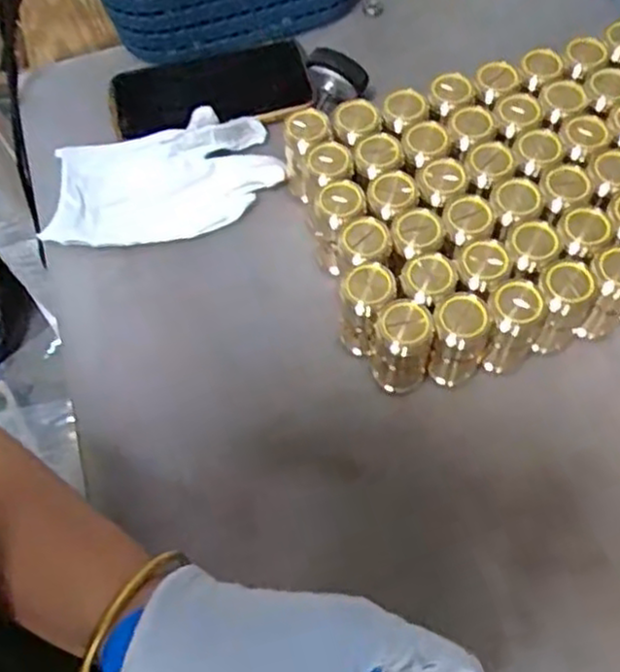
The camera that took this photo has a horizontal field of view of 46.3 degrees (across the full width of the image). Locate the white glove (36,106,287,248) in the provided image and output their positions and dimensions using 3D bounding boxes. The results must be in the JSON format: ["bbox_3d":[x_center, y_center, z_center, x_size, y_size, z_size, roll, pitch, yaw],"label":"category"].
[{"bbox_3d":[-0.106,-0.110,0.516,0.163,0.028,0.087,-13,63,-3],"label":"white glove"}]

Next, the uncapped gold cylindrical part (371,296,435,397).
[{"bbox_3d":[0.055,0.008,0.425,0.032,0.067,0.028,9,64,8],"label":"uncapped gold cylindrical part"}]

